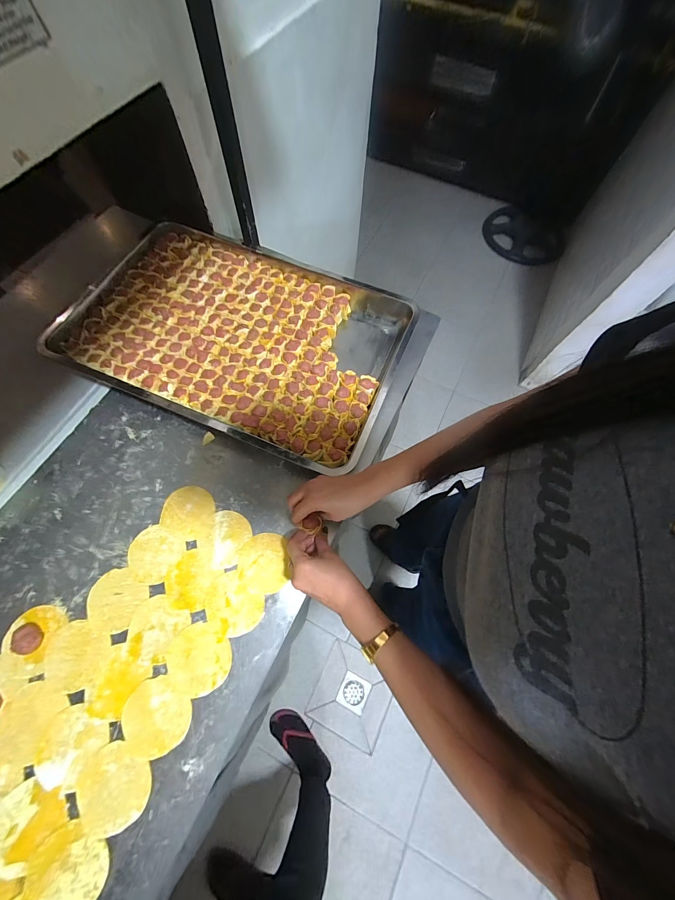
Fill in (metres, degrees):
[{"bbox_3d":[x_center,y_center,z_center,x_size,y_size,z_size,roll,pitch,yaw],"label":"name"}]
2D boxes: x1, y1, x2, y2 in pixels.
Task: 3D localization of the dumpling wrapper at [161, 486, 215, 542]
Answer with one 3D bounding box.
[{"bbox_3d":[-0.235,0.099,0.501,0.079,0.004,0.079,1,71,-4],"label":"dumpling wrapper"}]

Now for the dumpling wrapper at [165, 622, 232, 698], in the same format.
[{"bbox_3d":[-0.188,0.283,0.429,0.084,0.005,0.081,1,67,-2],"label":"dumpling wrapper"}]

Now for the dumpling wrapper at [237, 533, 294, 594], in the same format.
[{"bbox_3d":[-0.110,0.169,0.476,0.076,0.004,0.083,1,67,-2],"label":"dumpling wrapper"}]

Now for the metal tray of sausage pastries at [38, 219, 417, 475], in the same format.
[{"bbox_3d":[-0.186,-0.217,0.607,0.599,0.054,0.395,21,68,6],"label":"metal tray of sausage pastries"}]

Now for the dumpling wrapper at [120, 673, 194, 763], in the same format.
[{"bbox_3d":[-0.232,0.341,0.402,0.084,0.004,0.075,35,70,12],"label":"dumpling wrapper"}]

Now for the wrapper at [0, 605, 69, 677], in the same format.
[{"bbox_3d":[-0.413,0.251,0.423,0.067,0.017,0.078,13,67,3],"label":"wrapper"}]

